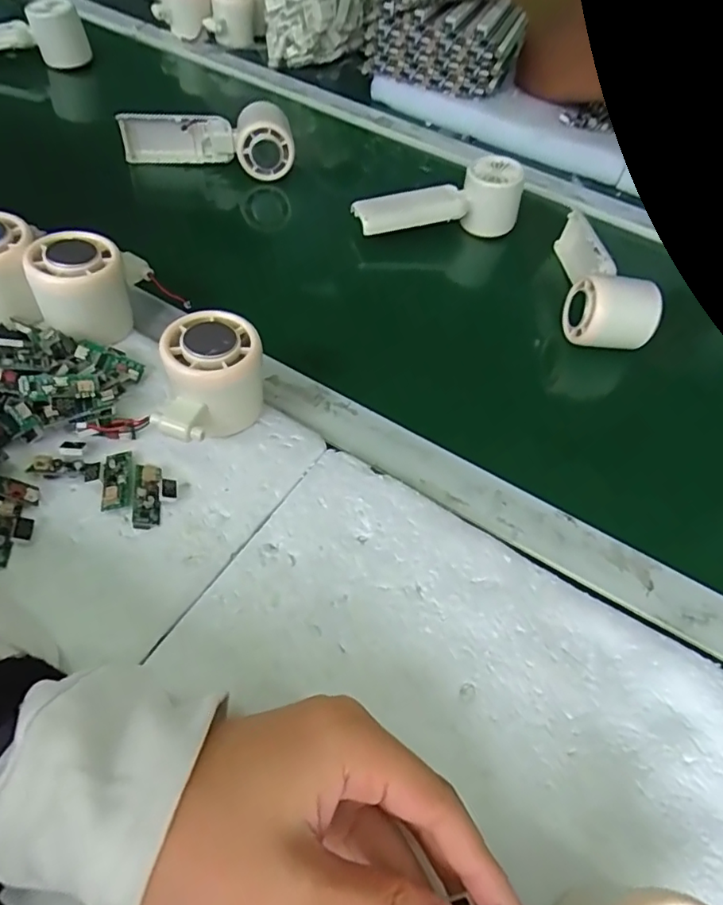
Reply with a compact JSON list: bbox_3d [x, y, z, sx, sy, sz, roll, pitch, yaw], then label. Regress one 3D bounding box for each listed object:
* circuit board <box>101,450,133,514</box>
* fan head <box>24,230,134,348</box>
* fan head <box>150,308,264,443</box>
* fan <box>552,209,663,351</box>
[{"bbox_3d":[-0.136,0.015,0.300,0.015,0.007,0.037,-8,55,-12],"label":"circuit board"},{"bbox_3d":[-0.181,-0.104,0.353,0.055,0.057,0.055,-17,58,-18],"label":"fan head"},{"bbox_3d":[-0.087,-0.038,0.316,0.057,0.059,0.065,-4,54,-10],"label":"fan head"},{"bbox_3d":[0.211,-0.151,0.467,0.065,0.057,0.153,12,53,2],"label":"fan"}]

